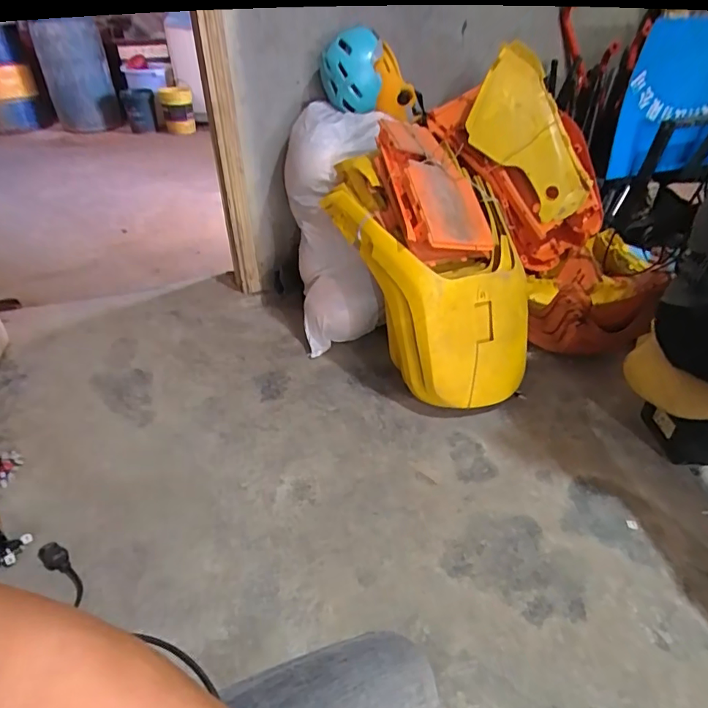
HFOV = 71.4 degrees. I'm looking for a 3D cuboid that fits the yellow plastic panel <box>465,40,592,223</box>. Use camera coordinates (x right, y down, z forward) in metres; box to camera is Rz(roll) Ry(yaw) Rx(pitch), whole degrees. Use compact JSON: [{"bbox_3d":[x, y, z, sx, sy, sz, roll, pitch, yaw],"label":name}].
[{"bbox_3d":[0.583,-0.742,1.698,0.305,0.608,0.070,-24,-2,11],"label":"yellow plastic panel"}]

